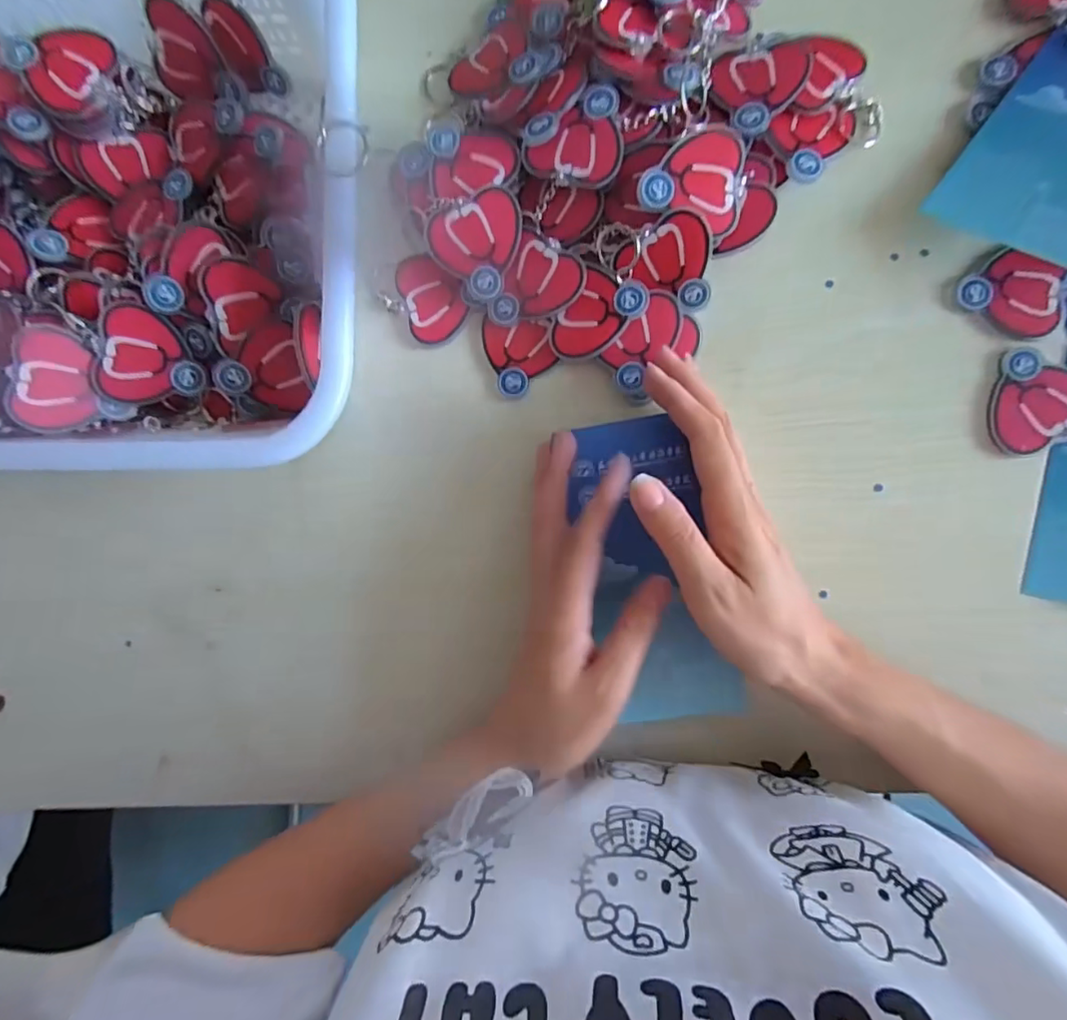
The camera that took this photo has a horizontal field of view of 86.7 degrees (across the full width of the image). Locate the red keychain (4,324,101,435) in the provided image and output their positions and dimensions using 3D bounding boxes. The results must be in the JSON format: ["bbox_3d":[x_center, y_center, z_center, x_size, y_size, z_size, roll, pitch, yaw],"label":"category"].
[{"bbox_3d":[-0.248,-0.067,0.291,0.036,0.004,0.051,-7,107,-38],"label":"red keychain"}]

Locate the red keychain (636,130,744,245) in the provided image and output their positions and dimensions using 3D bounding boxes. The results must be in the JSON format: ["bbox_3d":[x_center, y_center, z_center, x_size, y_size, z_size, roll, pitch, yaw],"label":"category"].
[{"bbox_3d":[0.087,-0.172,0.289,0.052,0.010,0.048,25,98,-7],"label":"red keychain"}]

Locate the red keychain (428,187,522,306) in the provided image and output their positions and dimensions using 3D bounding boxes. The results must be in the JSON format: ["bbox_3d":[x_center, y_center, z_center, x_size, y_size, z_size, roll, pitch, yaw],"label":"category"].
[{"bbox_3d":[-0.029,-0.144,0.310,0.051,0.004,0.052,-20,102,9],"label":"red keychain"}]

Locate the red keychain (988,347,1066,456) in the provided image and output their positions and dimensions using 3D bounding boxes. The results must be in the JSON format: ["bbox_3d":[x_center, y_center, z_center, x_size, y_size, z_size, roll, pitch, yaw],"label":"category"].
[{"bbox_3d":[0.287,-0.059,0.294,0.084,0.010,0.054,-5,90,5],"label":"red keychain"}]

